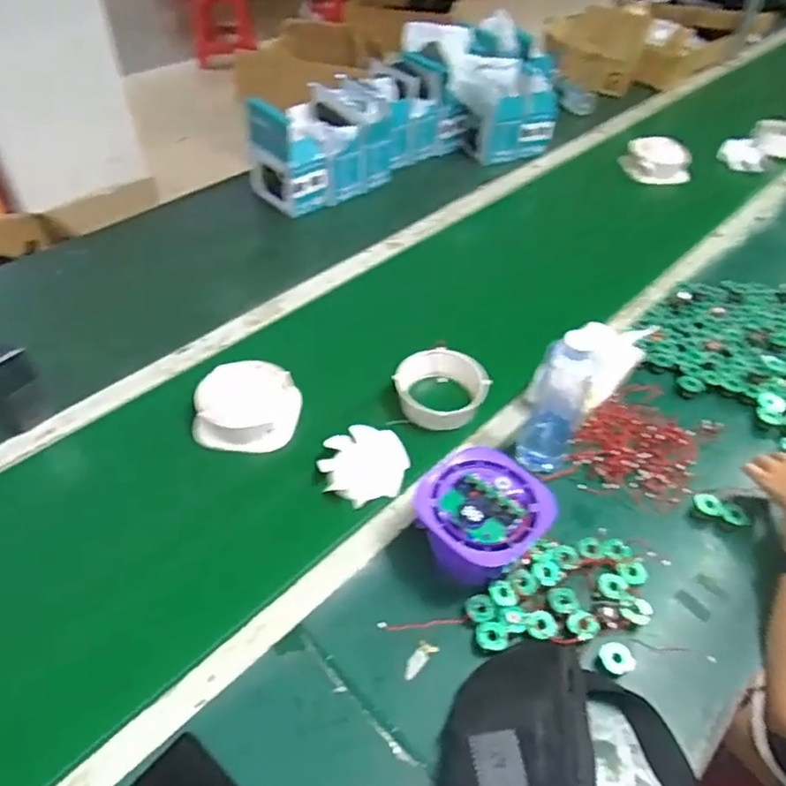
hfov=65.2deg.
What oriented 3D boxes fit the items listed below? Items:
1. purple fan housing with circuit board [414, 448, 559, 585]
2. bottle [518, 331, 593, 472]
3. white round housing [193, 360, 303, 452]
[{"bbox_3d":[0.103,0.149,0.741,0.144,0.087,0.140,36,55,26],"label":"purple fan housing with circuit board"},{"bbox_3d":[0.212,0.012,0.798,0.074,0.207,0.066,21,50,15],"label":"bottle"},{"bbox_3d":[-0.206,0.022,0.878,0.143,0.069,0.127,6,48,2],"label":"white round housing"}]

